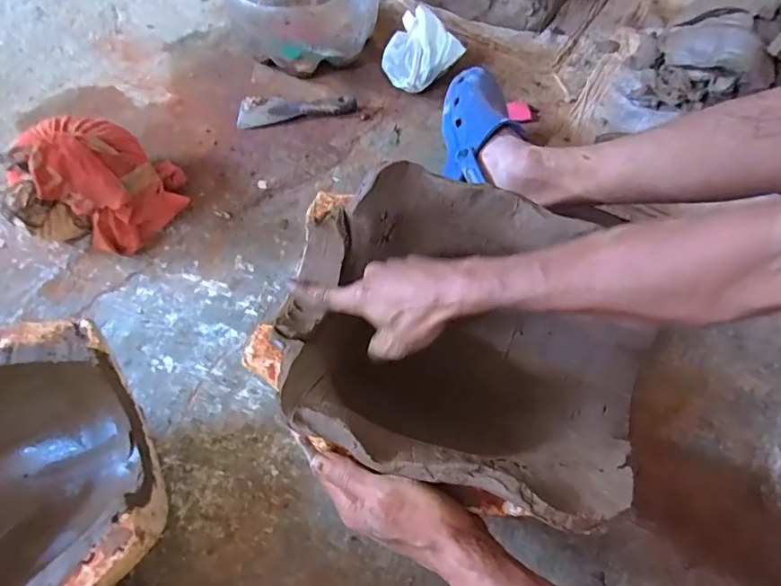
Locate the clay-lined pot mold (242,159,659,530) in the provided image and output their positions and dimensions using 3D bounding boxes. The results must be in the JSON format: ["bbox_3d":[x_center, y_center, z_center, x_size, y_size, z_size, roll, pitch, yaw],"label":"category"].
[{"bbox_3d":[0.065,0.045,0.474,0.338,0.141,0.274,16,61,9],"label":"clay-lined pot mold"}]

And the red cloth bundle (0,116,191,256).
[{"bbox_3d":[-0.374,-0.153,0.651,0.197,0.119,0.170,6,60,3],"label":"red cloth bundle"}]

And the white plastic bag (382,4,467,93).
[{"bbox_3d":[0.042,-0.392,0.822,0.113,0.076,0.110,39,67,20],"label":"white plastic bag"}]

